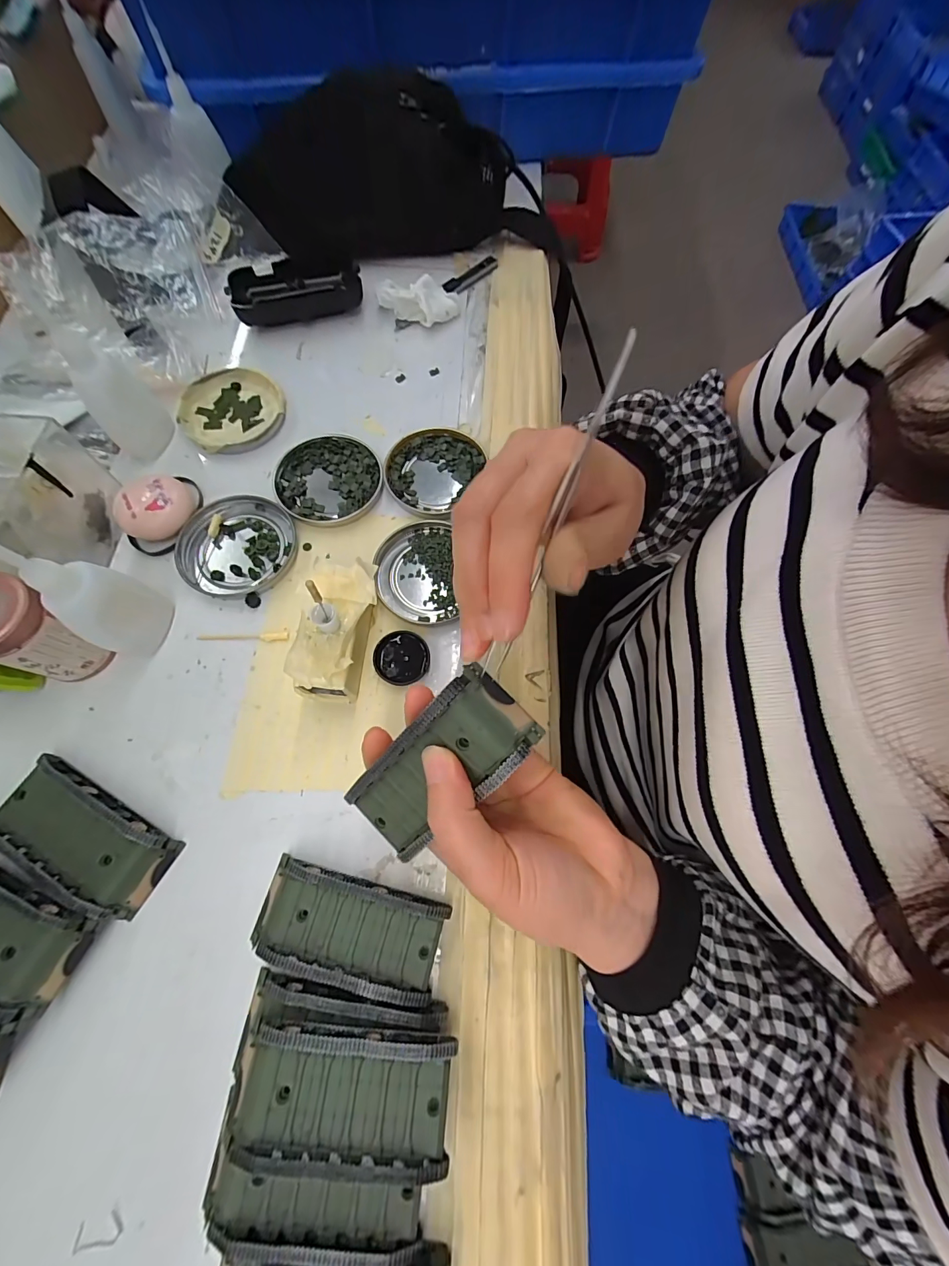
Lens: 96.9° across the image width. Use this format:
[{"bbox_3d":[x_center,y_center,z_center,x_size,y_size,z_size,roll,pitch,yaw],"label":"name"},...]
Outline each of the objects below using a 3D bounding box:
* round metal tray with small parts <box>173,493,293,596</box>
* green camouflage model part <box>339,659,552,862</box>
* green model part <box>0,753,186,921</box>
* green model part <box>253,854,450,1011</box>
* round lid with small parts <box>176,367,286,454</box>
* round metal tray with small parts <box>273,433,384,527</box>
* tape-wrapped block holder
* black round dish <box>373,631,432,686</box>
[{"bbox_3d":[-0.169,-0.062,0.298,0.072,0.009,0.077,34,73,10],"label":"round metal tray with small parts"},{"bbox_3d":[-0.018,0.061,0.187,0.041,0.021,0.095,48,111,13],"label":"green camouflage model part"},{"bbox_3d":[-0.216,0.111,0.230,0.095,0.020,0.043,29,72,9],"label":"green model part"},{"bbox_3d":[-0.066,0.154,0.222,0.096,0.020,0.045,15,70,4],"label":"green model part"},{"bbox_3d":[-0.194,-0.177,0.339,0.076,0.011,0.079,0,70,-1],"label":"round lid with small parts"},{"bbox_3d":[-0.111,-0.118,0.321,0.078,0.008,0.078,0,70,-1],"label":"round metal tray with small parts"},{"bbox_3d":[-0.084,0.000,0.262,0.041,0.044,0.086,2,70,-1],"label":"tape-wrapped block holder"},{"bbox_3d":[-0.048,0.016,0.277,0.035,0.007,0.036,0,70,-1],"label":"black round dish"}]

